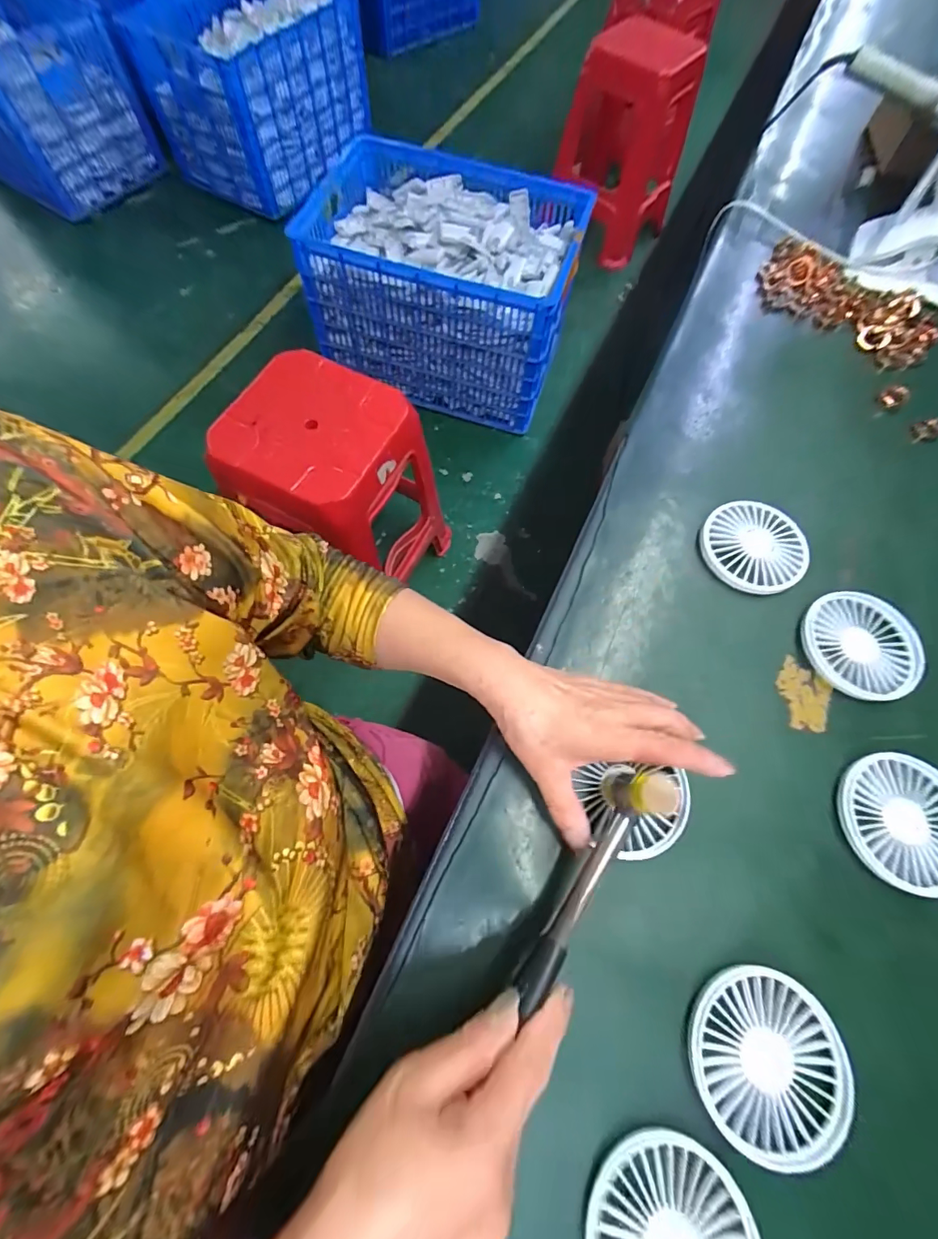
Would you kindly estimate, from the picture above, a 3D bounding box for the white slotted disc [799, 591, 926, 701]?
[{"bbox_3d":[0.316,0.020,0.365,0.083,0.012,0.087,1,68,-1],"label":"white slotted disc"}]

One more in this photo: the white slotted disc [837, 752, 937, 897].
[{"bbox_3d":[0.310,0.141,0.318,0.092,0.008,0.088,1,68,-1],"label":"white slotted disc"}]

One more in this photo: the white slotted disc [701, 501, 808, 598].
[{"bbox_3d":[0.250,-0.065,0.398,0.086,0.011,0.089,1,68,-1],"label":"white slotted disc"}]

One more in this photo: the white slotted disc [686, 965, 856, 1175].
[{"bbox_3d":[0.176,0.257,0.264,0.089,0.006,0.087,1,68,-1],"label":"white slotted disc"}]

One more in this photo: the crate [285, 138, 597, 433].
[{"bbox_3d":[-0.066,-0.945,1.284,0.688,0.422,0.527,13,70,1],"label":"crate"}]

